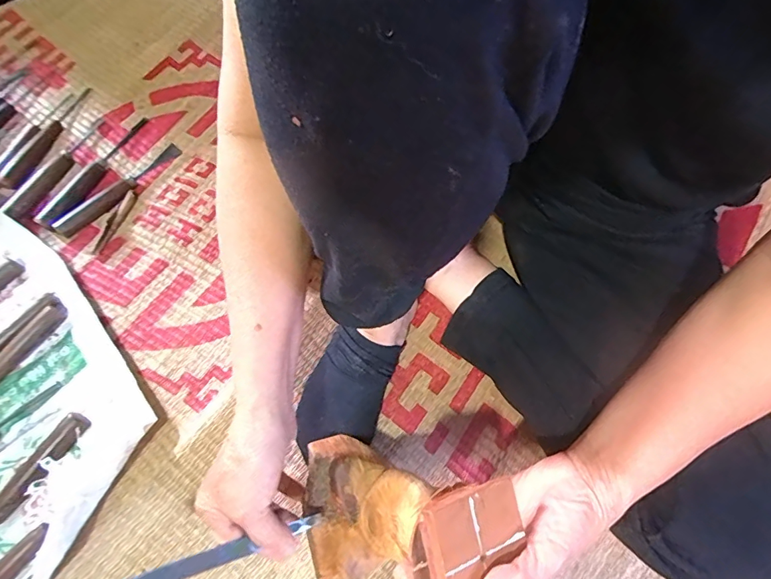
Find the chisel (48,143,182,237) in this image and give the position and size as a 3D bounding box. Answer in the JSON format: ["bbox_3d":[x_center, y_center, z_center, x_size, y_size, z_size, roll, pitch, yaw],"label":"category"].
[{"bbox_3d":[-0.325,-0.124,0.553,0.022,0.015,0.167,41,73,15],"label":"chisel"}]

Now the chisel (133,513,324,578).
[{"bbox_3d":[-0.123,0.195,0.332,0.159,0.007,0.013,-8,66,-27],"label":"chisel"}]

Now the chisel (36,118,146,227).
[{"bbox_3d":[-0.361,-0.152,0.564,0.028,0.017,0.186,23,70,9],"label":"chisel"}]

